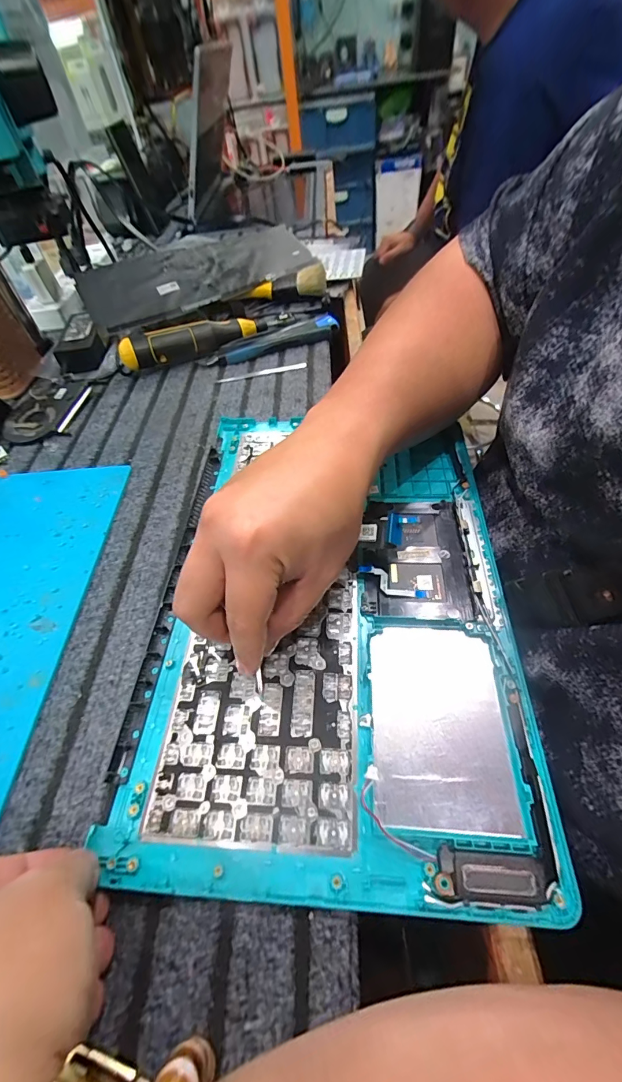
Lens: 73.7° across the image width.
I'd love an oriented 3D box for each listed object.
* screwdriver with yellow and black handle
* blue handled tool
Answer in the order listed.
[{"bbox_3d":[-0.122,-0.246,0.501,0.208,0.041,0.035,-22,53,-11],"label":"screwdriver with yellow and black handle"},{"bbox_3d":[-0.046,-0.243,0.503,0.159,0.021,0.033,-19,53,-8],"label":"blue handled tool"}]

